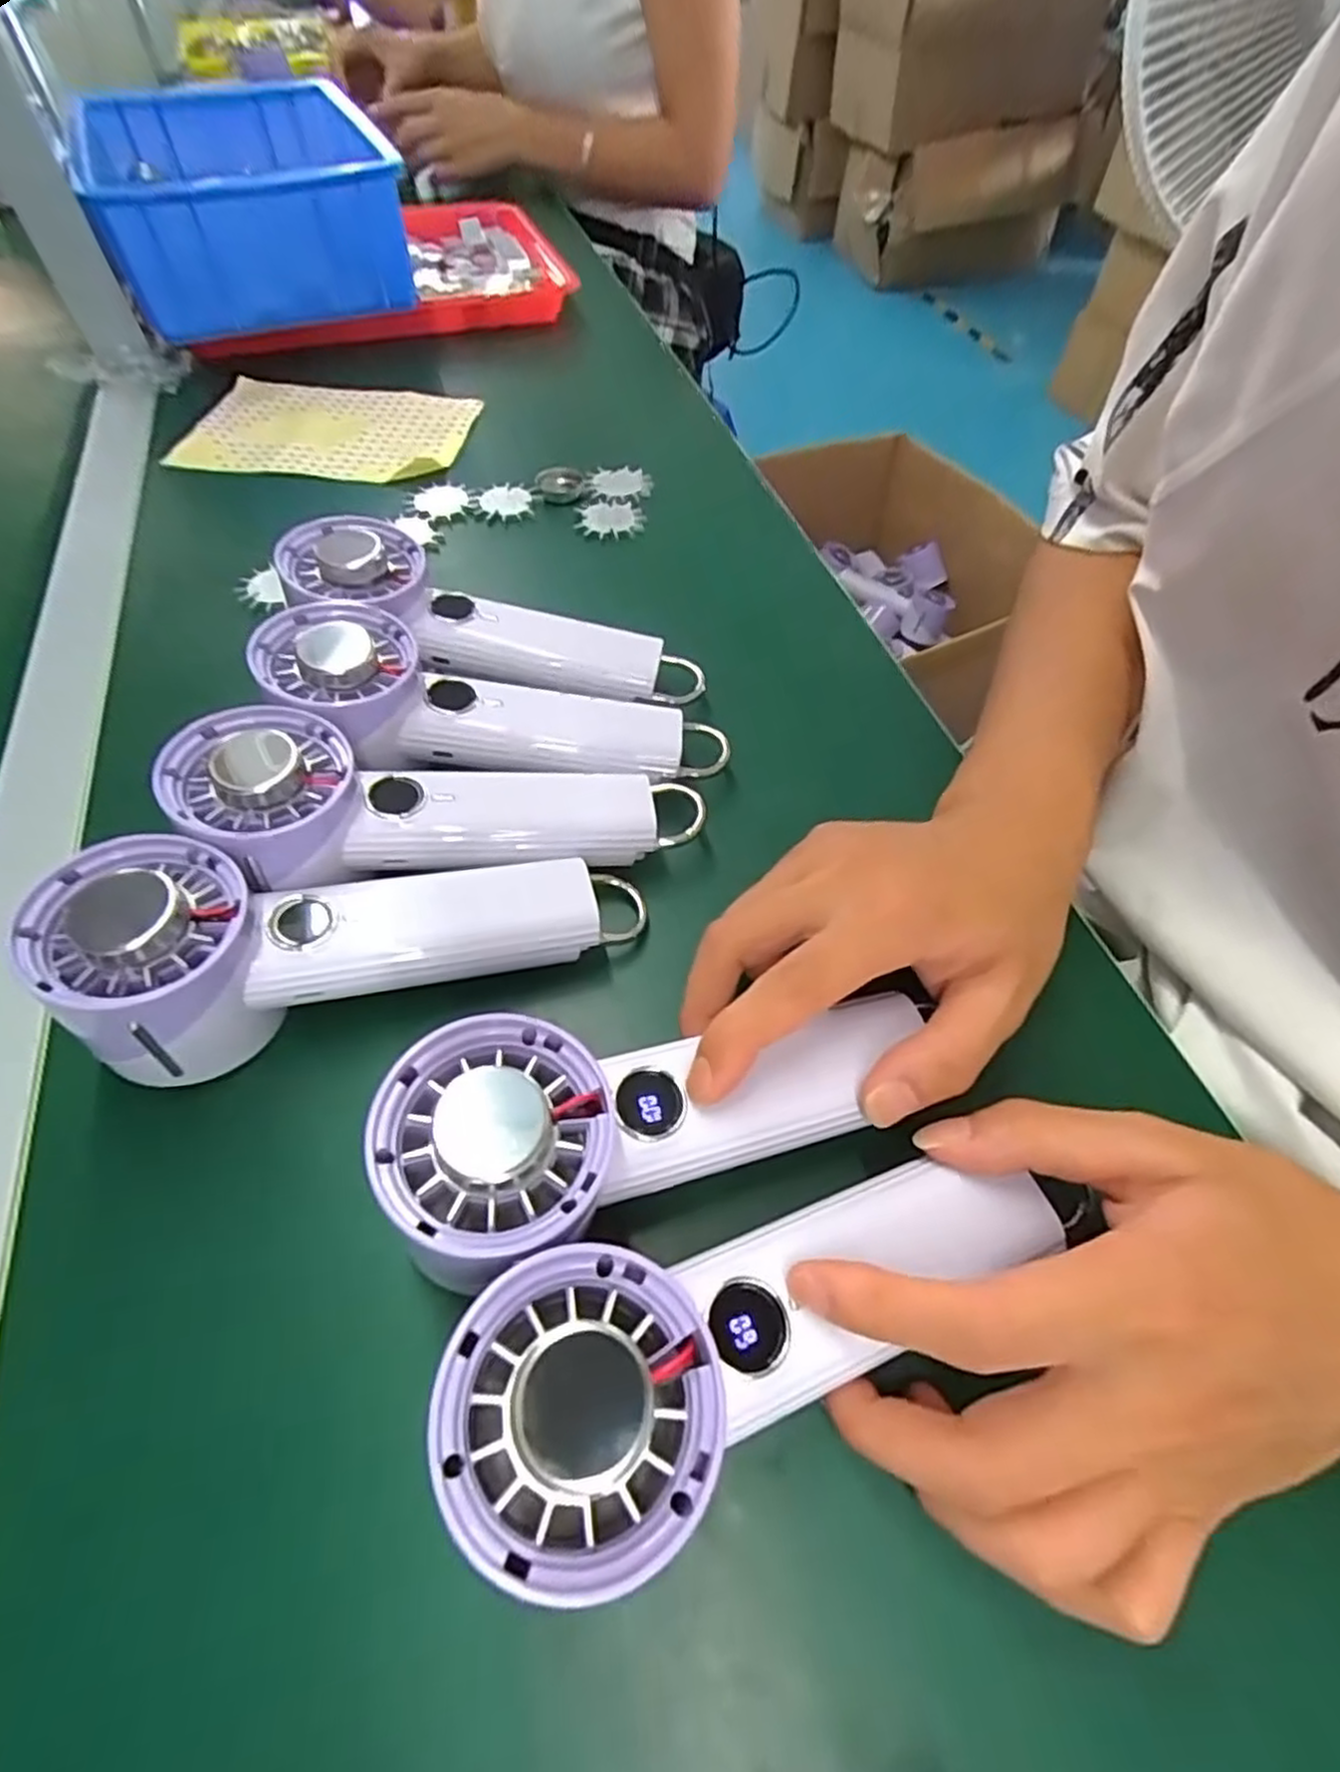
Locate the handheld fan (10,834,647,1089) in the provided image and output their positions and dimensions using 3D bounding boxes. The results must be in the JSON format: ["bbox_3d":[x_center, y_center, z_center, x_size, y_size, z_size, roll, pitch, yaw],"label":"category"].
[{"bbox_3d":[-0.107,0.018,0.266,0.188,0.057,0.062,-6,55,-23],"label":"handheld fan"}]

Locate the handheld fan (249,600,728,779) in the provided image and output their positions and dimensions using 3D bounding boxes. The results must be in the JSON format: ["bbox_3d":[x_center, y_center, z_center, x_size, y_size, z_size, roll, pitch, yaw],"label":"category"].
[{"bbox_3d":[-0.071,-0.073,0.322,0.197,0.033,0.069,9,54,-14],"label":"handheld fan"}]

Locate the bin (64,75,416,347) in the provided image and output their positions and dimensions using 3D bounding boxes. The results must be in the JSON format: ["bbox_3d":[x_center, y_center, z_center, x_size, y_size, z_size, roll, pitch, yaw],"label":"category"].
[{"bbox_3d":[-0.314,-0.494,0.561,0.189,0.120,0.224,-22,59,-15],"label":"bin"}]

